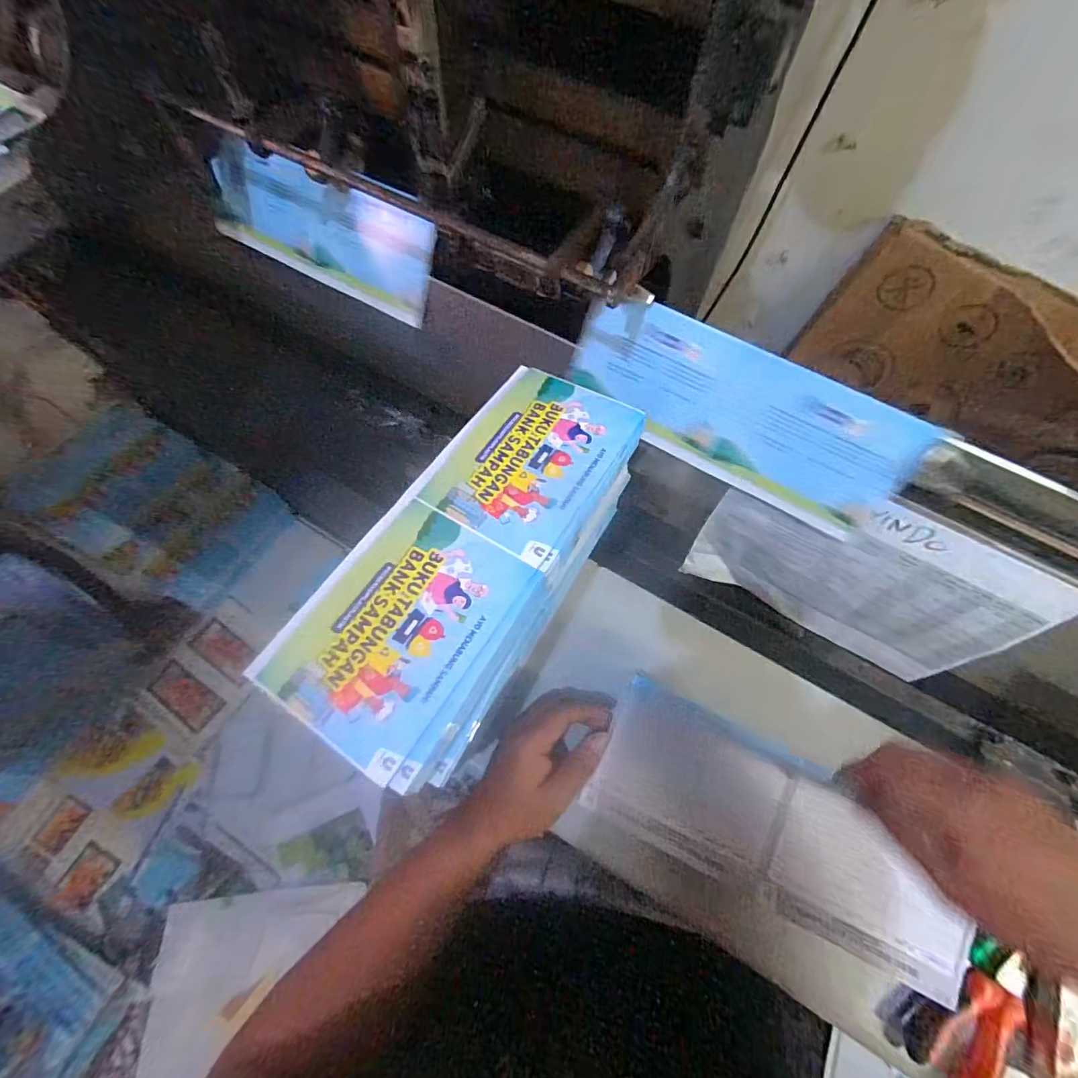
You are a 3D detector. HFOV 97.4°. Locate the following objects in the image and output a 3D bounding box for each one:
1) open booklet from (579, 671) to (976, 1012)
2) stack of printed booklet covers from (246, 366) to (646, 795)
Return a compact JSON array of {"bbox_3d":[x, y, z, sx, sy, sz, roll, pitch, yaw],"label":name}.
[{"bbox_3d":[0.197,0.237,0.394,0.295,0.016,0.118,24,72,12],"label":"open booklet"},{"bbox_3d":[-0.043,0.007,0.339,0.132,0.048,0.299,31,69,11],"label":"stack of printed booklet covers"}]

